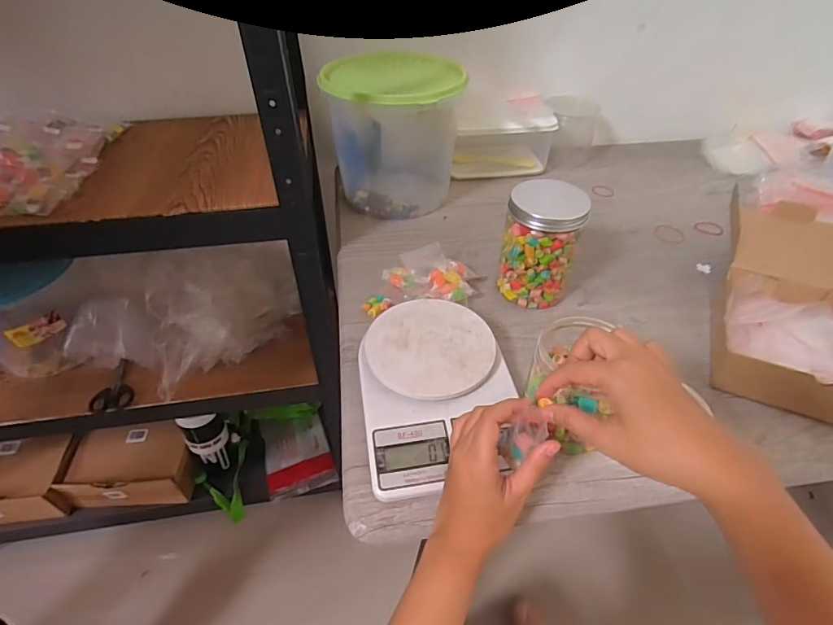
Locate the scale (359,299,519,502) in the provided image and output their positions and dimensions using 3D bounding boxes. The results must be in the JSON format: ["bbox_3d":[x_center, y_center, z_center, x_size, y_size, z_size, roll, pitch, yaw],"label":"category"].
[{"bbox_3d":[0.018,0.071,0.462,0.143,0.038,0.205,-7,44,-6],"label":"scale"}]

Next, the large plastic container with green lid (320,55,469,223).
[{"bbox_3d":[-0.033,-0.272,0.717,0.197,0.184,0.198,-3,44,-3],"label":"large plastic container with green lid"}]

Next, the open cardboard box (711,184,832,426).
[{"bbox_3d":[0.447,-0.021,0.527,0.165,0.078,0.342,20,47,20],"label":"open cardboard box"}]

